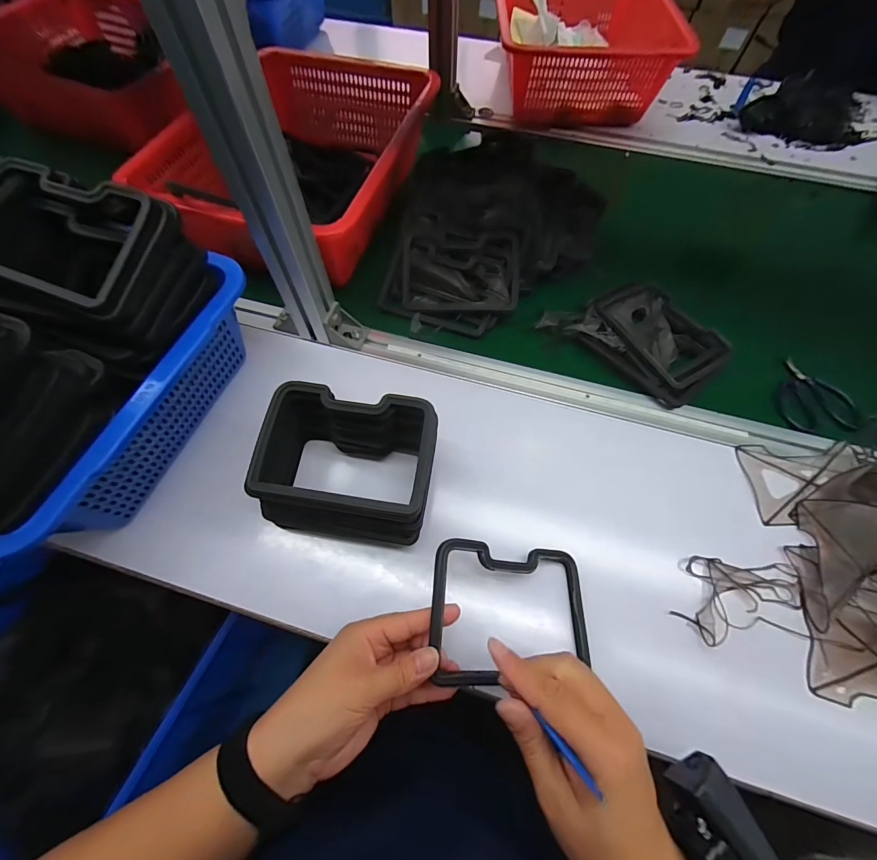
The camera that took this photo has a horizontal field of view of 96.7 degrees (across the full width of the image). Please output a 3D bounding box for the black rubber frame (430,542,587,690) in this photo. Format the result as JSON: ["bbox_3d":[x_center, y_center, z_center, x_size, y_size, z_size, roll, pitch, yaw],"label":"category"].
[{"bbox_3d":[0.063,0.153,0.328,0.147,0.012,0.107,13,68,-22],"label":"black rubber frame"}]

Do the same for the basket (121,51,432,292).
[{"bbox_3d":[-0.172,-0.393,0.558,0.282,0.111,0.423,19,65,9],"label":"basket"}]

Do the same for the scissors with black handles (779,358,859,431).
[{"bbox_3d":[0.449,-0.044,0.473,0.080,0.015,0.104,-2,64,-2],"label":"scissors with black handles"}]

